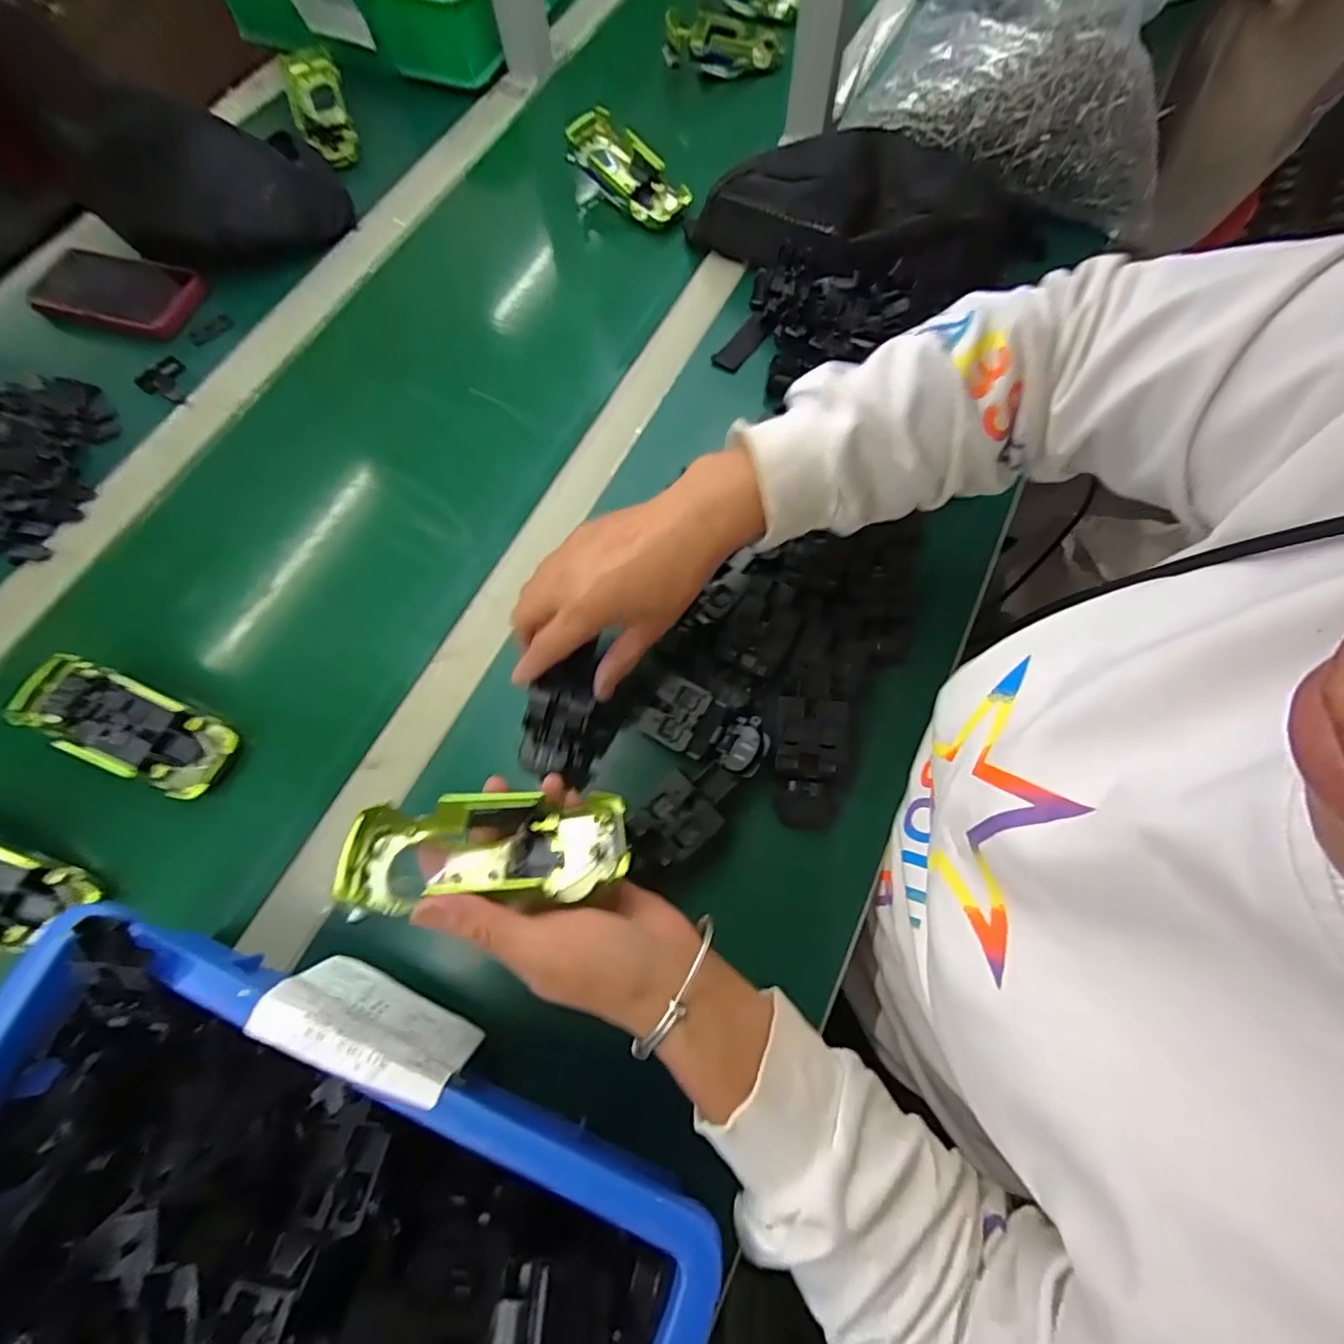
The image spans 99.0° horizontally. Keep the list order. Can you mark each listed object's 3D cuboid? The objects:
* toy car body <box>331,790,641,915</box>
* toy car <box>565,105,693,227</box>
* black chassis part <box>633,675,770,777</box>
[{"bbox_3d":[-0.091,0.088,0.289,0.133,0.046,0.052,-1,69,-7],"label":"toy car body"},{"bbox_3d":[-0.046,-0.506,0.582,0.140,0.034,0.057,45,77,1],"label":"toy car"},{"bbox_3d":[0.021,0.036,0.375,0.083,0.019,0.041,27,73,11],"label":"black chassis part"}]

